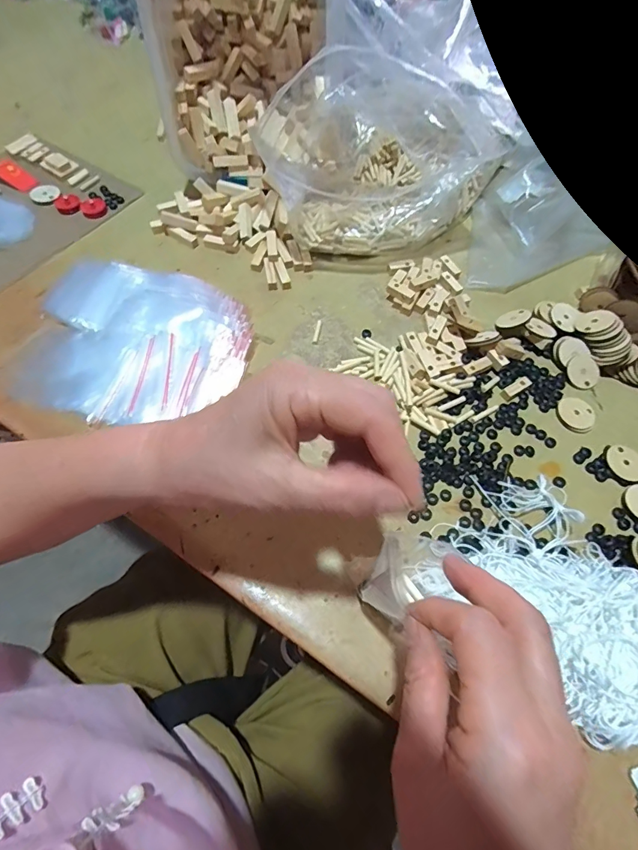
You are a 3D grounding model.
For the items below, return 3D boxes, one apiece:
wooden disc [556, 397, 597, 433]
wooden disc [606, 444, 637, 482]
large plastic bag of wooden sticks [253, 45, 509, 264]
[{"bbox_3d":[0.250,-0.010,0.399,0.034,0.004,0.037,1,63,-2],"label":"wooden disc"},{"bbox_3d":[0.280,0.035,0.375,0.030,0.007,0.034,-30,68,-16],"label":"wooden disc"},{"bbox_3d":[0.083,-0.338,0.498,0.313,0.109,0.226,-14,65,-9],"label":"large plastic bag of wooden sticks"}]

